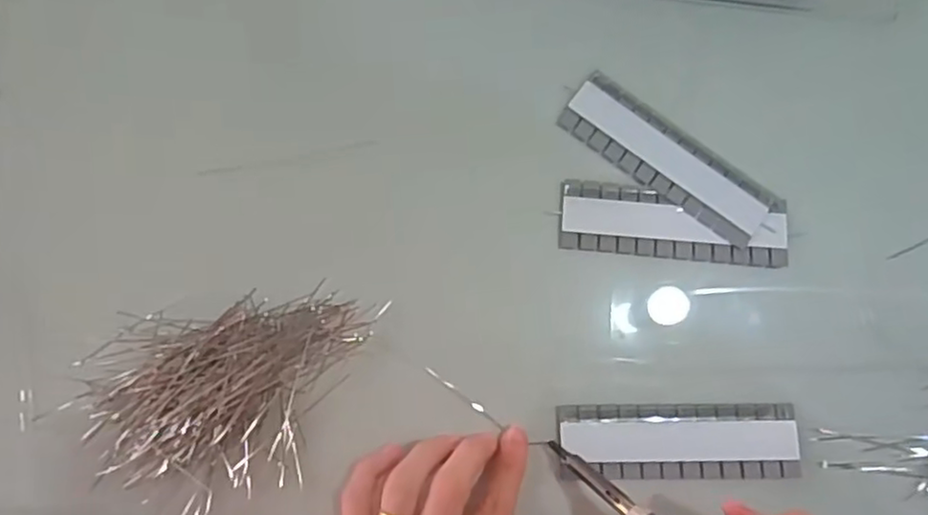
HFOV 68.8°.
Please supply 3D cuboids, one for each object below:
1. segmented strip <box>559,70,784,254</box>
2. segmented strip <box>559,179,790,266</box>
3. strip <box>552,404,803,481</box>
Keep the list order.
[{"bbox_3d":[0.116,-0.056,0.384,0.127,0.004,0.040,35,82,3],"label":"segmented strip"},{"bbox_3d":[0.117,-0.019,0.380,0.127,0.004,0.040,6,81,-1],"label":"segmented strip"},{"bbox_3d":[0.114,0.098,0.362,0.127,0.005,0.038,0,81,-2],"label":"strip"}]

